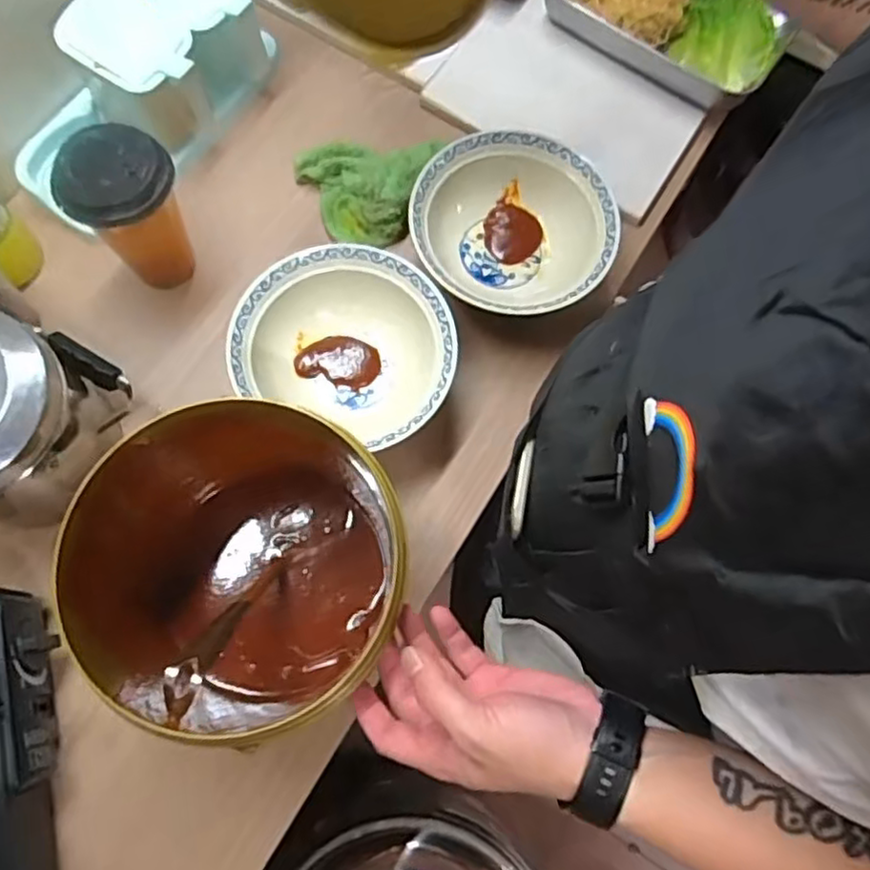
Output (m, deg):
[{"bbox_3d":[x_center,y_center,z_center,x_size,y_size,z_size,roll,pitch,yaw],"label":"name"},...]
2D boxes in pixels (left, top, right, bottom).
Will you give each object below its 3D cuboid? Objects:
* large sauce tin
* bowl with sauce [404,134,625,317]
[{"bbox_3d":[-0.131,0.098,0.477,0.173,0.174,0.189,0,72,-1],"label":"large sauce tin"},{"bbox_3d":[0.069,-0.184,0.638,0.176,0.067,0.179,0,72,-1],"label":"bowl with sauce"}]

